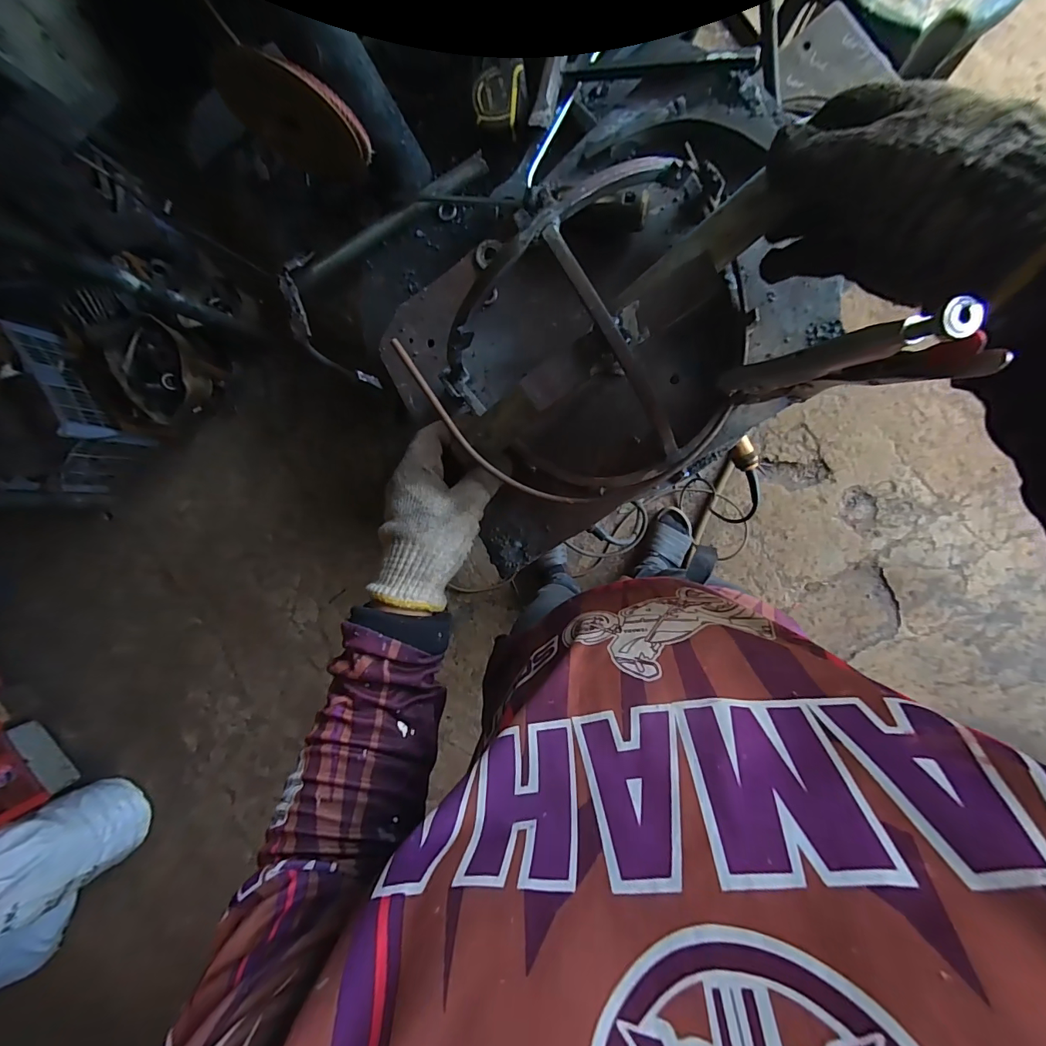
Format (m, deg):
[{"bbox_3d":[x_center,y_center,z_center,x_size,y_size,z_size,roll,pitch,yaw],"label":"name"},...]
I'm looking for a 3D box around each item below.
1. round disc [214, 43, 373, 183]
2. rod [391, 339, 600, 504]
[{"bbox_3d":[-0.176,-0.308,0.340,0.100,0.090,0.020,9,90,6],"label":"round disc"},{"bbox_3d":[-0.023,-0.058,0.319,0.181,0.007,0.032,37,92,-13],"label":"rod"}]

